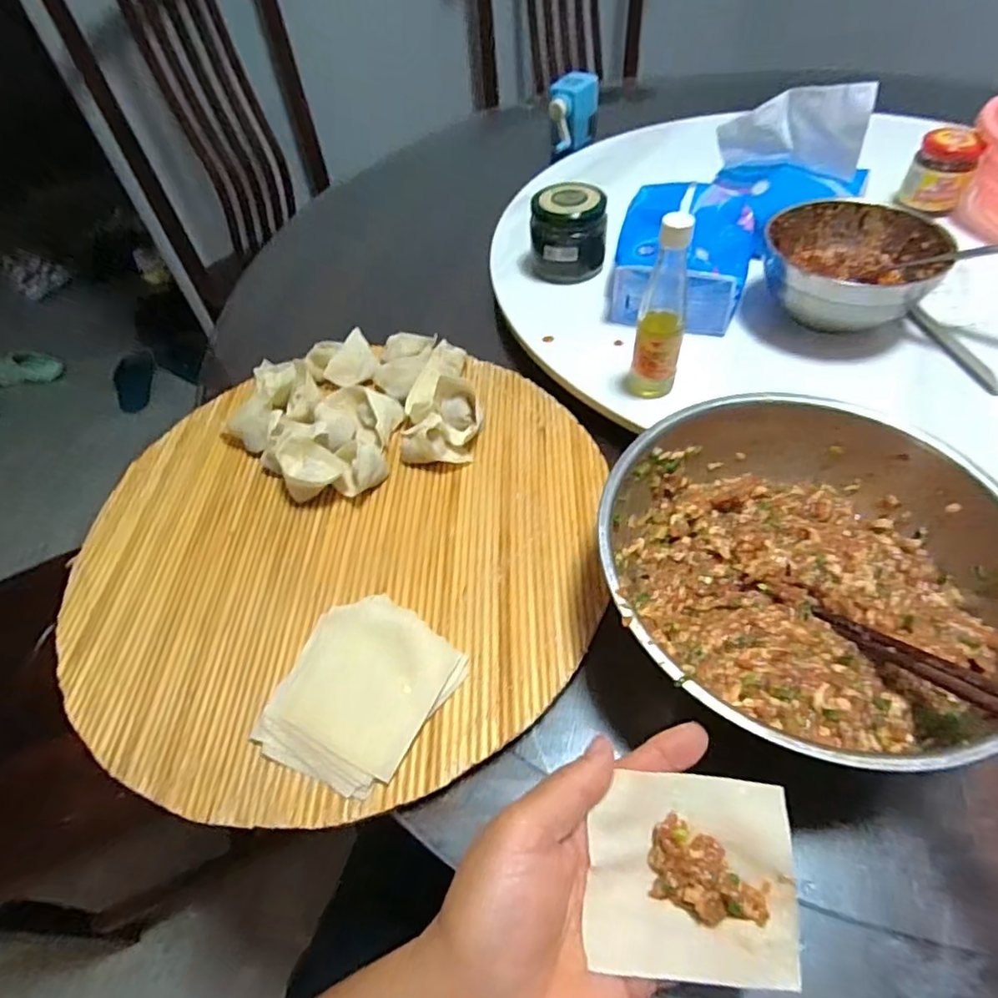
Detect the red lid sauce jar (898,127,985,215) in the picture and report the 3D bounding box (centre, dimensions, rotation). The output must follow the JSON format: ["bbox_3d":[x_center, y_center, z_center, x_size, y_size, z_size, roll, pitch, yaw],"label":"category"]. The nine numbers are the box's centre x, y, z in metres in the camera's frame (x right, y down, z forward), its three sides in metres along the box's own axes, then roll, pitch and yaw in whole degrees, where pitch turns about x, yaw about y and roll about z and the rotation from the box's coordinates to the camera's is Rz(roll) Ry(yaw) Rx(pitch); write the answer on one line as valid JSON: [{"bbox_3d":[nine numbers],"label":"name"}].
[{"bbox_3d":[0.446,-0.330,0.581,0.053,0.063,0.051,-2,56,3],"label":"red lid sauce jar"}]

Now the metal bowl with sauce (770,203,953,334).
[{"bbox_3d":[0.294,-0.192,0.496,0.133,0.069,0.116,10,55,13],"label":"metal bowl with sauce"}]

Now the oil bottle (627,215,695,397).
[{"bbox_3d":[0.120,-0.132,0.420,0.034,0.138,0.031,12,55,14],"label":"oil bottle"}]

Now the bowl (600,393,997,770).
[{"bbox_3d":[0.172,0.037,0.336,0.215,0.079,0.202,-2,52,3],"label":"bowl"}]

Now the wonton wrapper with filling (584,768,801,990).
[{"bbox_3d":[0.080,0.156,0.242,0.081,0.014,0.072,2,56,6],"label":"wonton wrapper with filling"}]

